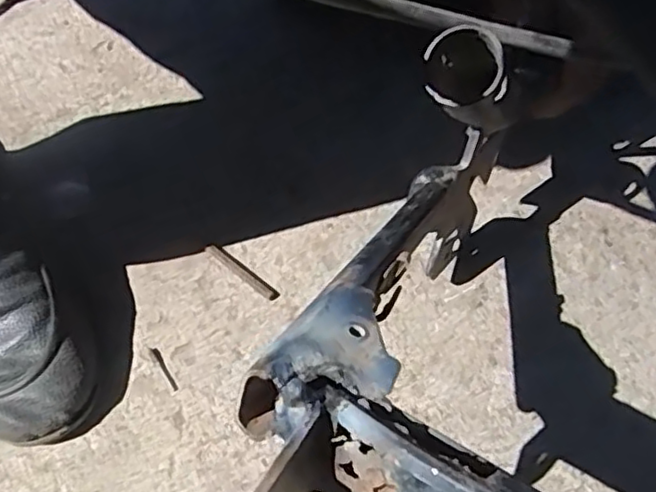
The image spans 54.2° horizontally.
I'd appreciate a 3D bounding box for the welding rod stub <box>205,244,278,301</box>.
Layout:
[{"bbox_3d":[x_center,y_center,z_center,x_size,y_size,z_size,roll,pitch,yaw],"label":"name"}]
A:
[{"bbox_3d":[-0.060,0.017,0.446,0.065,0.005,0.008,34,63,24],"label":"welding rod stub"}]

